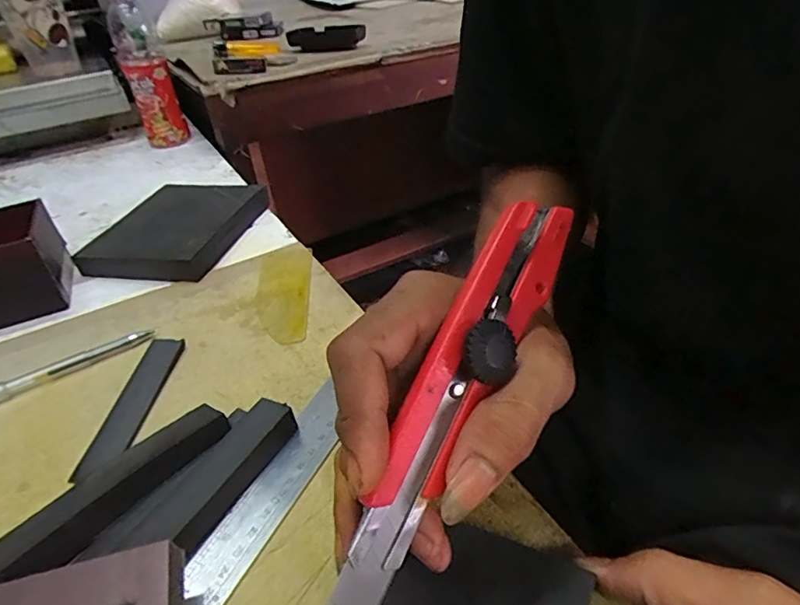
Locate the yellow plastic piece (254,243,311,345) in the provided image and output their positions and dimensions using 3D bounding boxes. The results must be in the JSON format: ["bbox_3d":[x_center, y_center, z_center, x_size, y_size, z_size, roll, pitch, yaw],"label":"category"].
[{"bbox_3d":[-0.090,-0.011,0.407,0.041,0.004,0.133,-9,36,-3],"label":"yellow plastic piece"}]

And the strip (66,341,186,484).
[{"bbox_3d":[-0.160,0.060,0.320,0.024,0.007,0.106,-3,36,5],"label":"strip"}]

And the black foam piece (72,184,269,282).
[{"bbox_3d":[-0.207,-0.073,0.498,0.130,0.022,0.149,5,37,16],"label":"black foam piece"}]

